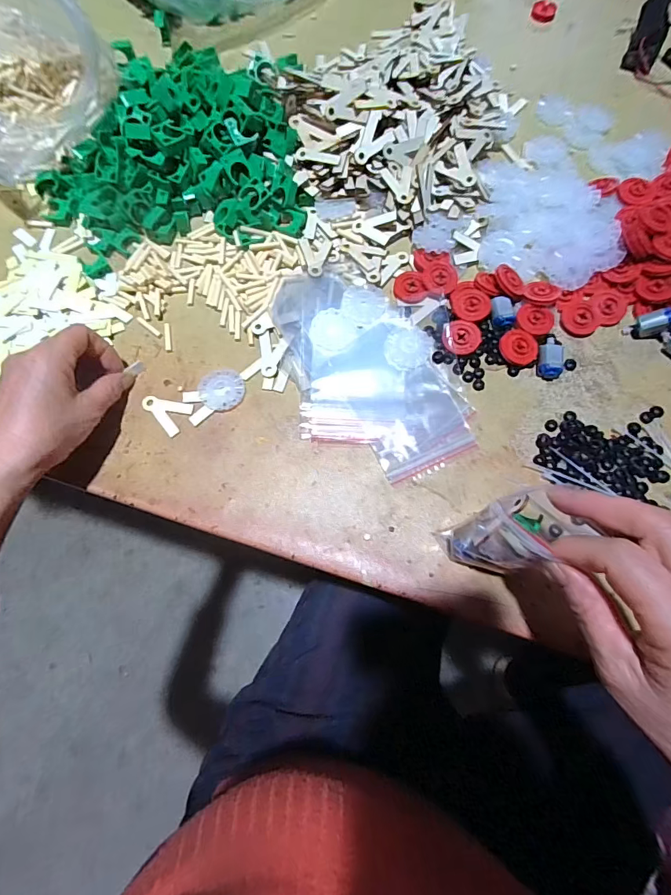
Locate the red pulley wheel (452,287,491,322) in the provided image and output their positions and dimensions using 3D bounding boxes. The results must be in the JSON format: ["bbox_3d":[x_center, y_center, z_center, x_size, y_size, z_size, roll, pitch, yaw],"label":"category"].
[{"bbox_3d":[0.123,-0.131,0.375,0.032,0.006,0.037,-10,75,-1],"label":"red pulley wheel"}]

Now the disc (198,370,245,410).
[{"bbox_3d":[-0.100,-0.050,0.363,0.039,0.006,0.037,0,75,1],"label":"disc"}]

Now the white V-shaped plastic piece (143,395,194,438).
[{"bbox_3d":[-0.148,-0.033,0.359,0.043,0.004,0.031,32,78,9],"label":"white V-shaped plastic piece"}]

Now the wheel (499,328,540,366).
[{"bbox_3d":[0.161,-0.088,0.363,0.031,0.004,0.032,-1,83,5],"label":"wheel"}]

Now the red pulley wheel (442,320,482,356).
[{"bbox_3d":[0.111,-0.097,0.365,0.032,0.009,0.031,0,75,1],"label":"red pulley wheel"}]

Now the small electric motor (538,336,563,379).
[{"bbox_3d":[0.187,-0.079,0.360,0.018,0.017,0.040,8,75,4],"label":"small electric motor"}]

